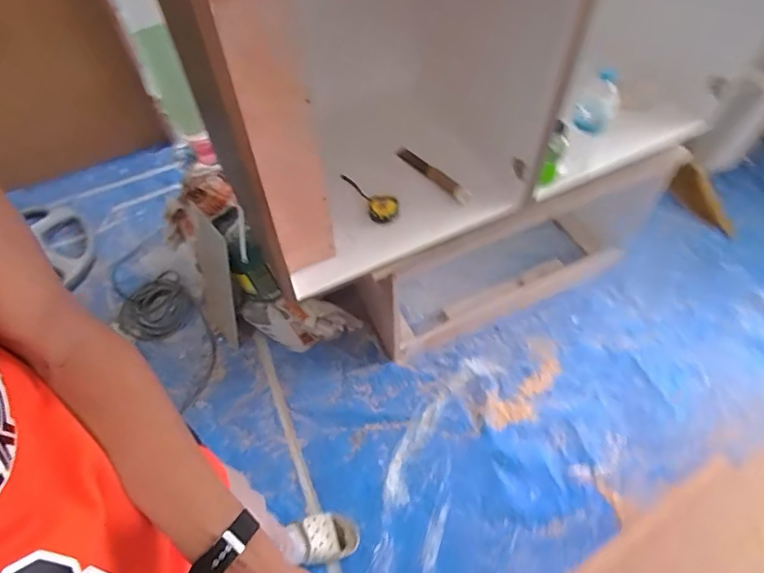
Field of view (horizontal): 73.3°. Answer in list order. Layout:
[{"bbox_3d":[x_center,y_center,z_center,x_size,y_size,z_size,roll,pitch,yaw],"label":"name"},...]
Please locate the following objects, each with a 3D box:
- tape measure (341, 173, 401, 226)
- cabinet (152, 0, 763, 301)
[{"bbox_3d":[-0.025,-0.215,1.244,0.076,0.056,0.173,-32,61,-16],"label":"tape measure"},{"bbox_3d":[0.211,-0.606,1.078,1.258,0.801,0.594,-27,60,-14],"label":"cabinet"}]

